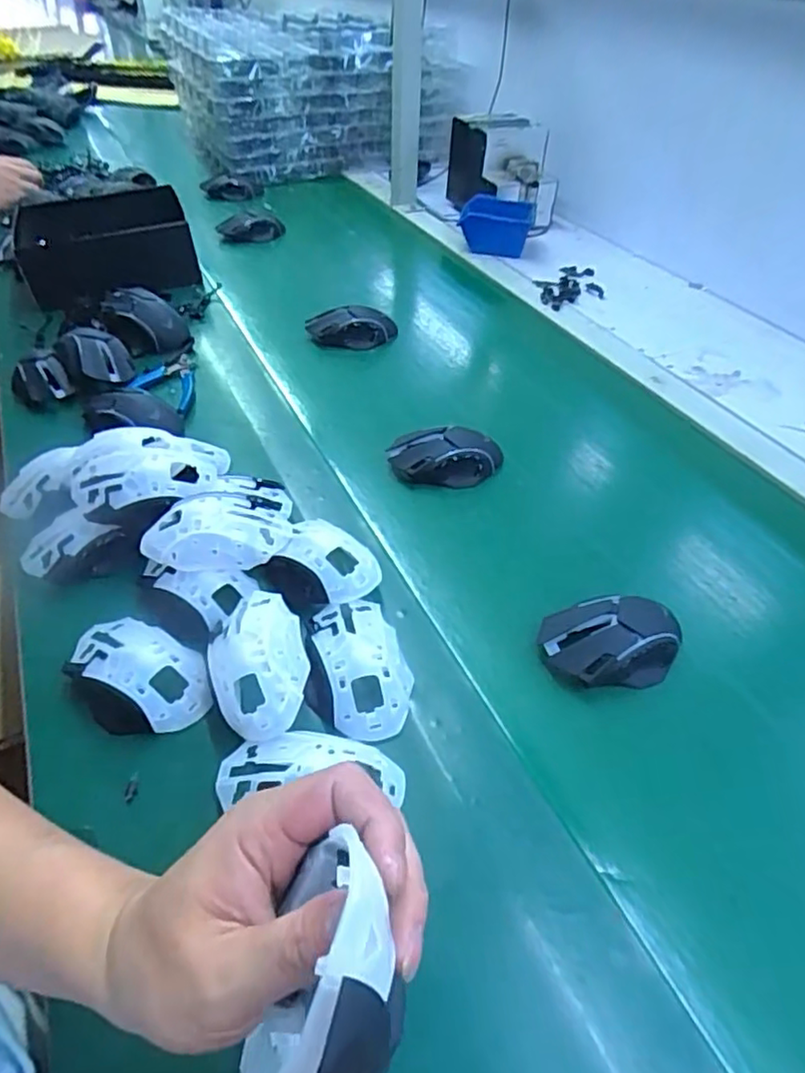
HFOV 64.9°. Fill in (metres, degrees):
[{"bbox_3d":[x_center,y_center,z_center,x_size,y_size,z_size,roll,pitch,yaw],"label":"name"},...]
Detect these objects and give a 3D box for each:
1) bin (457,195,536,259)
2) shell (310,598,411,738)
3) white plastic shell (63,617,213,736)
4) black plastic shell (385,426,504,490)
[{"bbox_3d":[0.157,-0.510,1.044,0.120,0.060,0.116,13,46,11],"label":"bin"},{"bbox_3d":[-0.029,0.092,0.461,0.059,0.032,0.114,-12,46,-13],"label":"shell"},{"bbox_3d":[-0.192,0.098,0.461,0.112,0.033,0.075,33,53,28],"label":"white plastic shell"},{"bbox_3d":[0.044,-0.079,0.637,0.112,0.036,0.050,-3,45,-4],"label":"black plastic shell"}]

